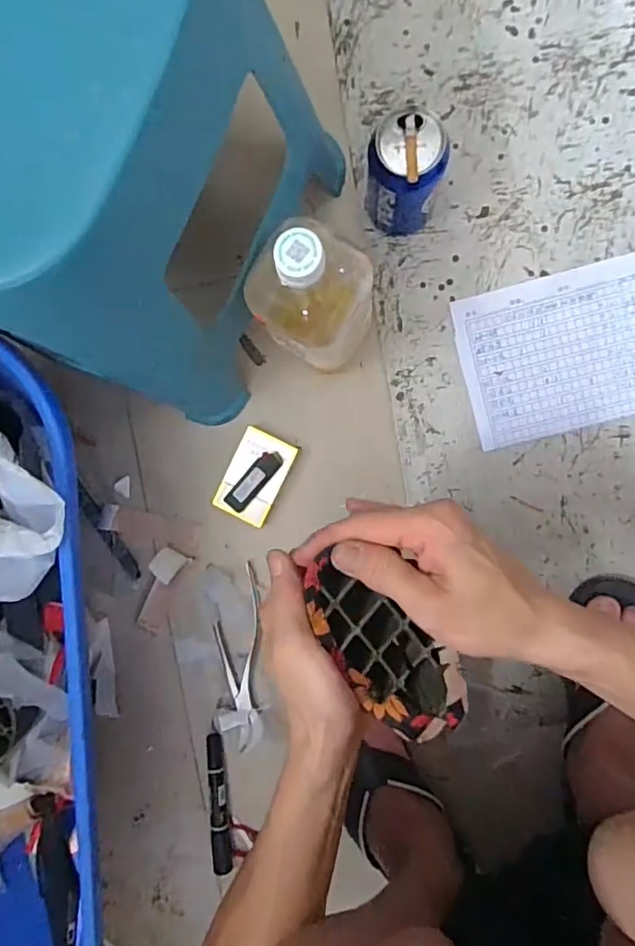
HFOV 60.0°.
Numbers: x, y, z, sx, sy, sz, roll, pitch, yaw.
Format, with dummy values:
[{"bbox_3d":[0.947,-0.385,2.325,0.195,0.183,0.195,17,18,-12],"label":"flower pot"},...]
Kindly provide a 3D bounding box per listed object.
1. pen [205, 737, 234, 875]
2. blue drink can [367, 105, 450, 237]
[{"bbox_3d":[-0.105,0.343,0.575,0.018,0.018,0.138,-4,93,5],"label":"pen"},{"bbox_3d":[0.075,-0.252,0.480,0.060,0.115,0.064,0,94,5],"label":"blue drink can"}]

